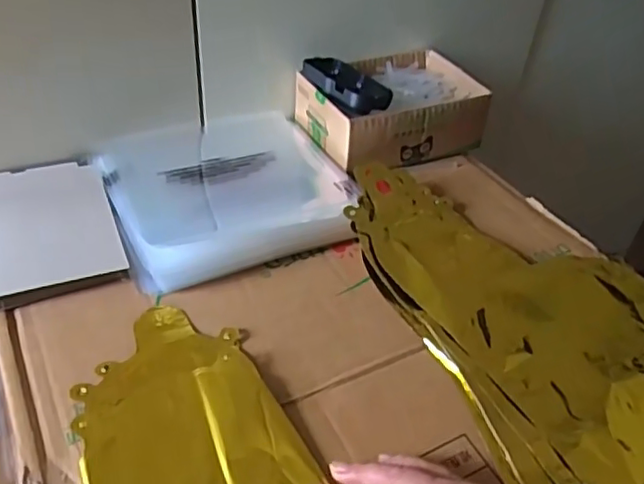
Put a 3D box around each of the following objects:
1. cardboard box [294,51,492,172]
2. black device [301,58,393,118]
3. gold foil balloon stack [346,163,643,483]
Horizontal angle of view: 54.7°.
[{"bbox_3d":[0.080,-0.149,0.701,0.183,0.064,0.132,-16,46,-23],"label":"cardboard box"},{"bbox_3d":[0.024,-0.168,0.656,0.060,0.025,0.108,-18,47,-25],"label":"black device"},{"bbox_3d":[0.190,0.074,0.487,0.222,0.028,0.437,-21,48,-27],"label":"gold foil balloon stack"}]

